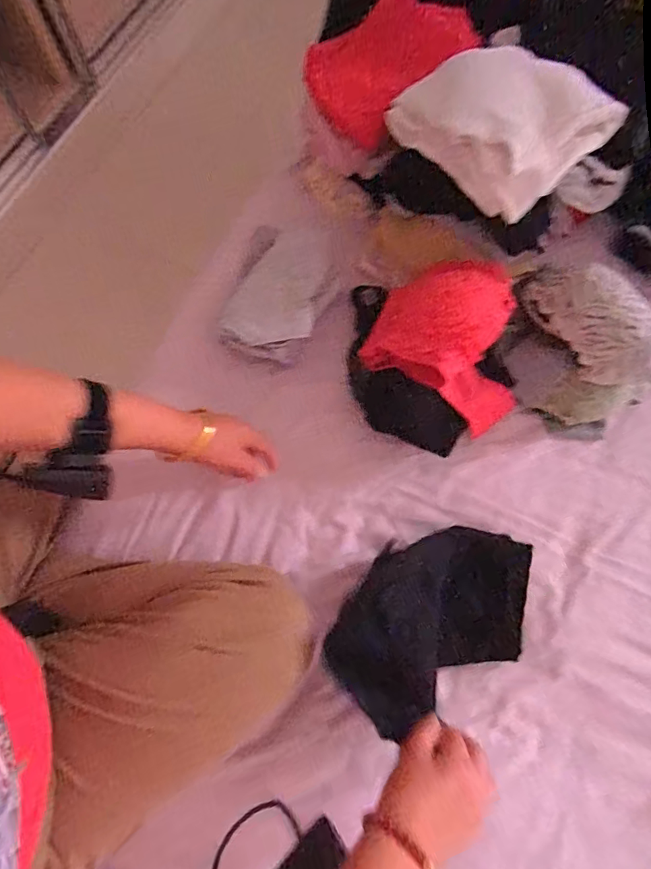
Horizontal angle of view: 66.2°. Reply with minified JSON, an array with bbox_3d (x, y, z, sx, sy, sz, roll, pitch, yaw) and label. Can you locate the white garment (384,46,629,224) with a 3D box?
[{"bbox_3d":[0.174,-0.321,0.495,0.156,0.057,0.183,-43,80,-11],"label":"white garment"}]

